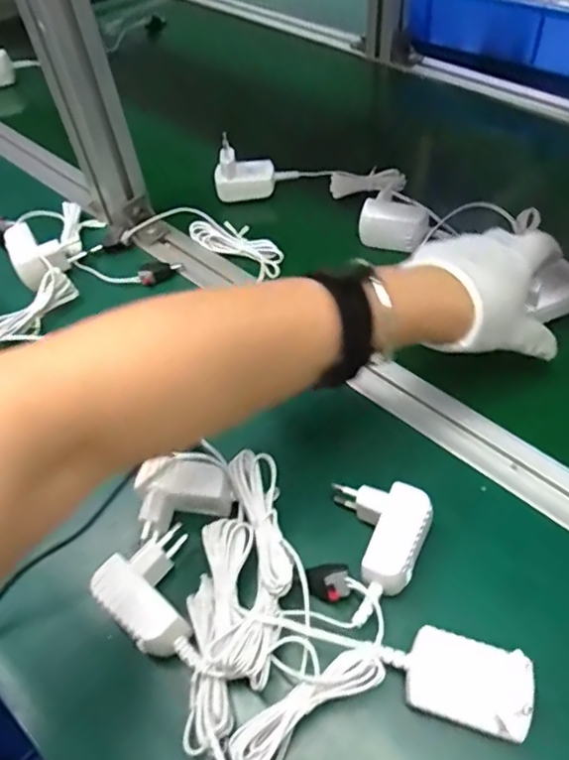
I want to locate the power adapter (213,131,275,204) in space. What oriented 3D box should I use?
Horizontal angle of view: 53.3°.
[{"bbox_3d":[-0.041,-0.216,0.576,0.060,0.055,0.035,-4,53,1],"label":"power adapter"}]

